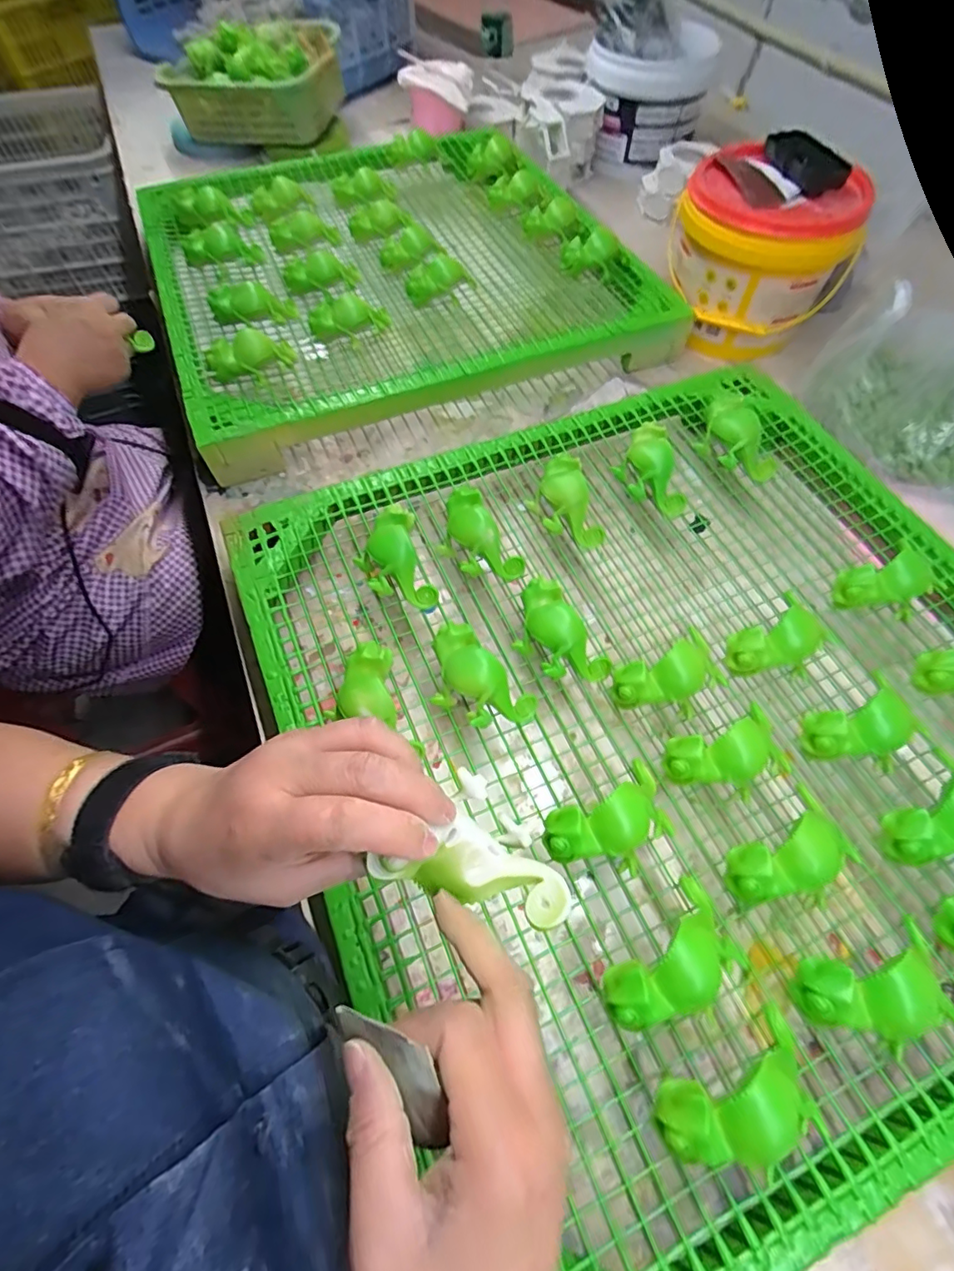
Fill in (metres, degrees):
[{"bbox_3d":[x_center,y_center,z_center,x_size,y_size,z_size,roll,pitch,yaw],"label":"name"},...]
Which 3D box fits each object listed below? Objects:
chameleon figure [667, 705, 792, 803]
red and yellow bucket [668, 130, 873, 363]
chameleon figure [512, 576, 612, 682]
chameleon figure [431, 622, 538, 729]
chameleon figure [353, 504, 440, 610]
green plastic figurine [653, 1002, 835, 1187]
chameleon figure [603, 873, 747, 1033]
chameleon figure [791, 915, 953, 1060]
[{"bbox_3d":[0.186,0.089,0.395,0.096,0.045,0.053,-22,64,-10],"label":"chameleon figure"},{"bbox_3d":[0.345,-0.473,0.668,0.202,0.164,0.174,23,65,13],"label":"red and yellow bucket"},{"bbox_3d":[0.063,0.002,0.444,0.054,0.049,0.095,-32,66,-15],"label":"chameleon figure"},{"bbox_3d":[-0.004,0.036,0.418,0.091,0.044,0.053,41,70,20],"label":"chameleon figure"},{"bbox_3d":[-0.073,-0.063,0.466,0.057,0.034,0.084,-16,63,-7],"label":"chameleon figure"},{"bbox_3d":[0.148,0.259,0.291,0.096,0.042,0.057,-20,63,-9],"label":"green plastic figurine"},{"bbox_3d":[0.123,0.195,0.325,0.098,0.030,0.050,-25,63,-27],"label":"chameleon figure"},{"bbox_3d":[0.238,0.210,0.319,0.093,0.045,0.050,-12,62,-5],"label":"chameleon figure"}]

